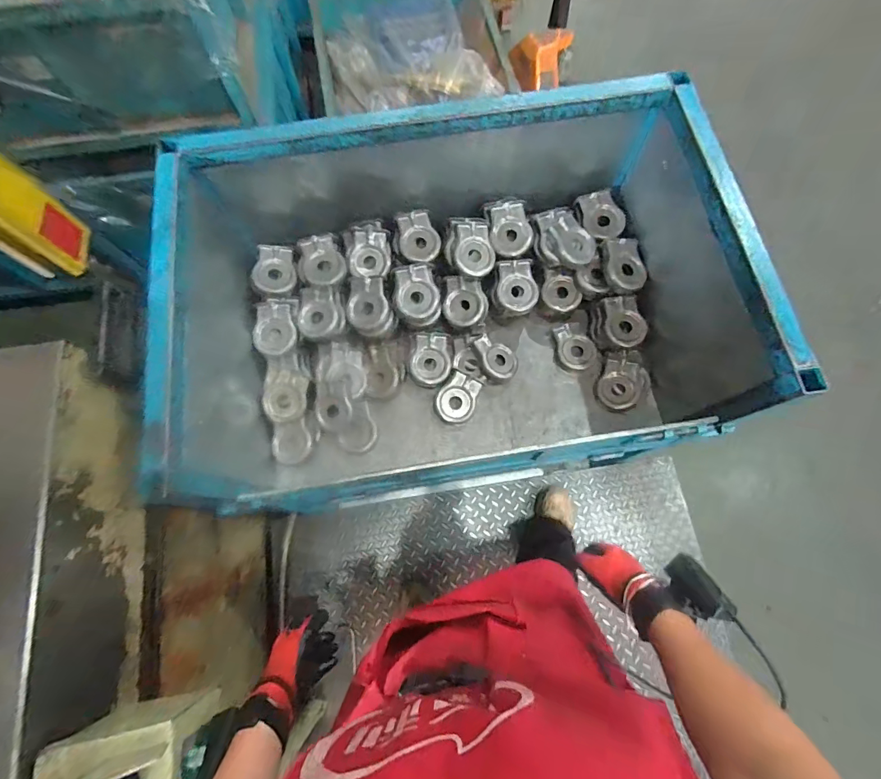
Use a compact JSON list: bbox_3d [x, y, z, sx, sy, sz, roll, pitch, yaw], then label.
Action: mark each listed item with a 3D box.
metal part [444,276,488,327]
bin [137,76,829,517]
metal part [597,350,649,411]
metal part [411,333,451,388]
[{"bbox_3d":[0.061,-0.208,1.017,0.103,0.032,0.114,11,104,5],"label":"metal part"},{"bbox_3d":[0.026,-0.207,0.913,0.994,0.435,0.746,-6,74,-2],"label":"bin"},{"bbox_3d":[0.442,-0.021,1.029,0.105,0.031,0.147,14,86,12],"label":"metal part"},{"bbox_3d":[-0.024,-0.071,1.021,0.094,0.031,0.126,2,90,-8],"label":"metal part"}]

